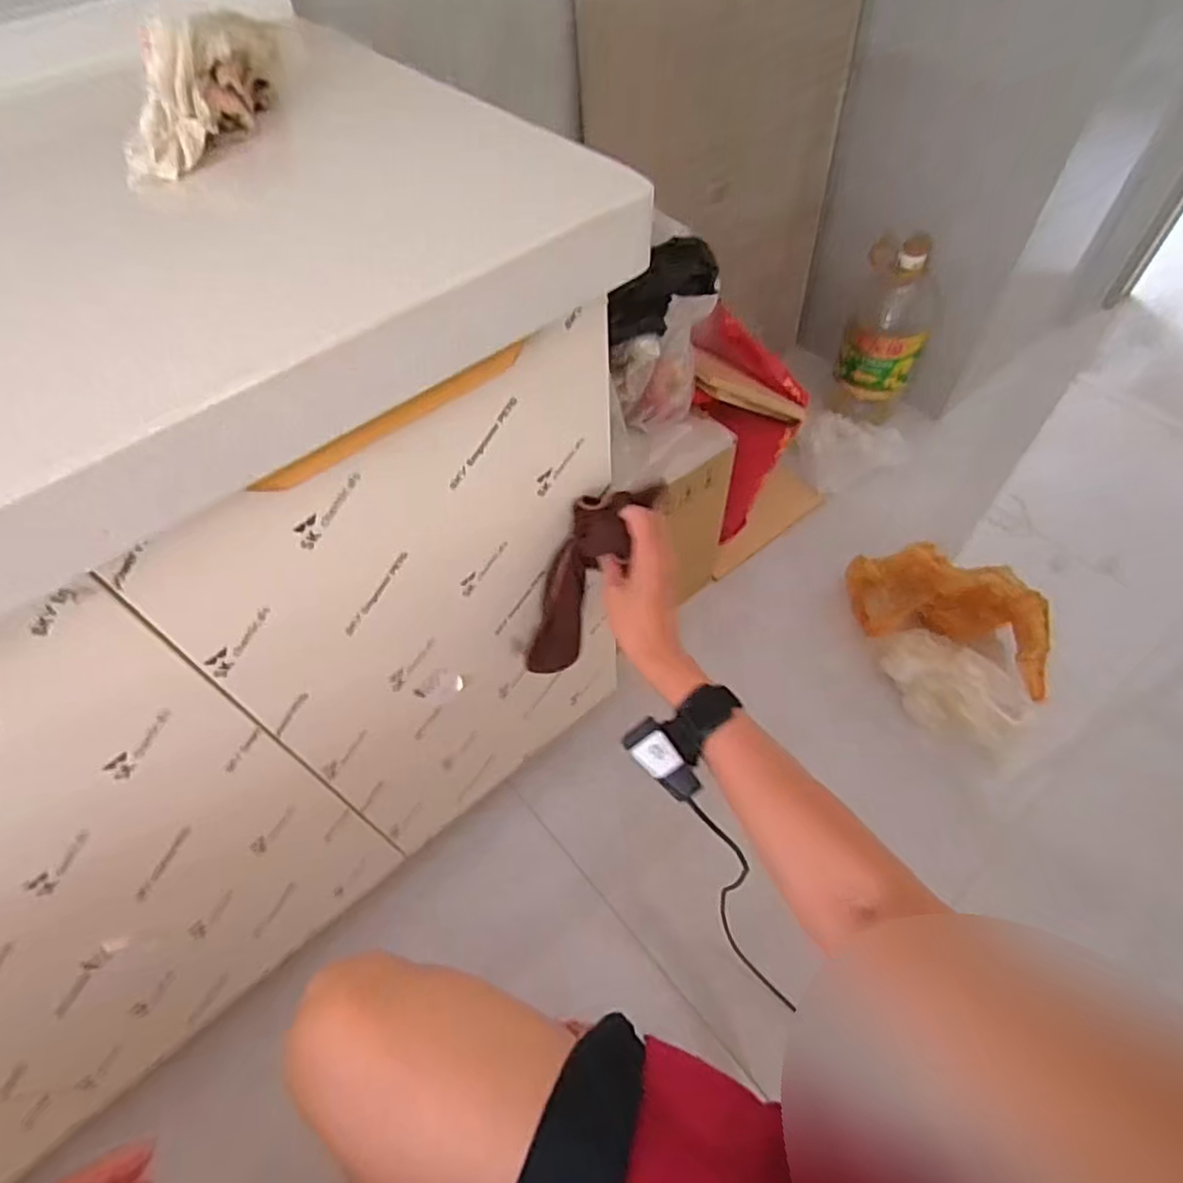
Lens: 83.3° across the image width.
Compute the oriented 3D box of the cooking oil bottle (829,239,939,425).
[{"bbox_3d":[0.582,-0.509,1.294,0.148,0.327,0.115,9,56,9],"label":"cooking oil bottle"}]

